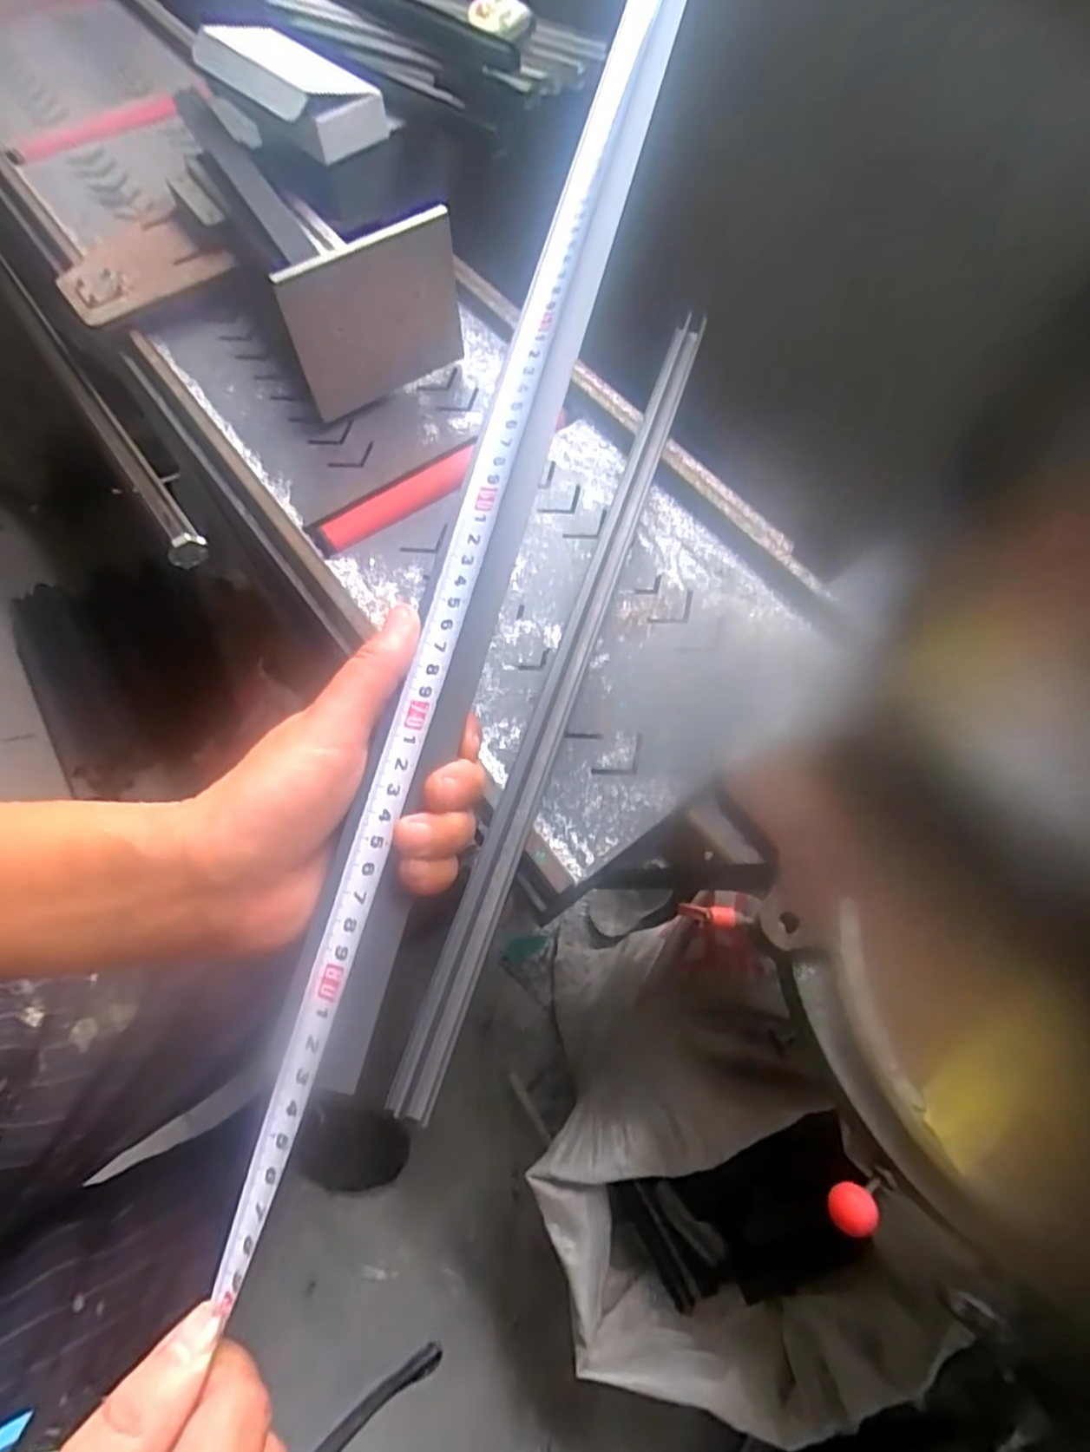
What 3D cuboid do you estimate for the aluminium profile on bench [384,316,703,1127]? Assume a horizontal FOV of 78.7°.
[{"bbox_3d":[0.034,-0.094,0.614,0.037,0.037,0.814,17,67,7],"label":"aluminium profile on bench"}]

